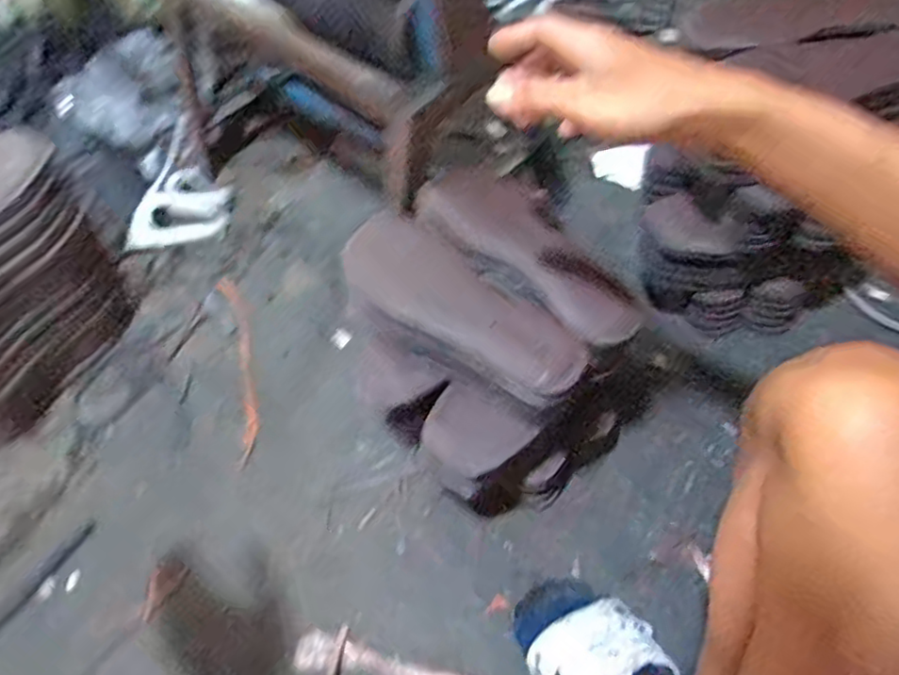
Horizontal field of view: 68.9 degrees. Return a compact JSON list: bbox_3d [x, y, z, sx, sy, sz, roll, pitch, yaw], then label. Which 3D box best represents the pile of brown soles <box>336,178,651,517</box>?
[{"bbox_3d":[0.047,0.009,0.662,0.269,0.235,0.247,27,63,19],"label":"pile of brown soles"}]

